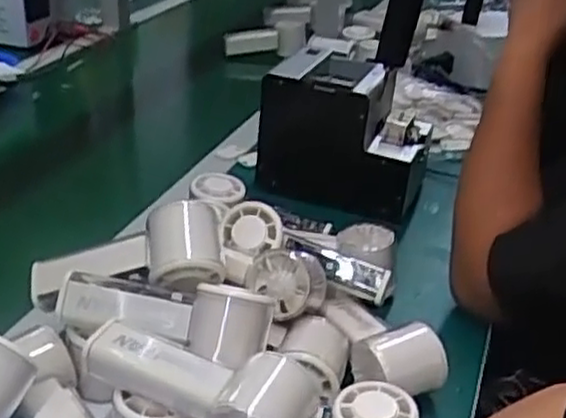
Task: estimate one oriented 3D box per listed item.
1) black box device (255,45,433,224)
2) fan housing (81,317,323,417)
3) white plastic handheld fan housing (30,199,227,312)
[{"bbox_3d":[0.080,-0.091,0.875,0.180,0.140,0.140,16,31,20],"label":"black box device"},{"bbox_3d":[-0.059,0.122,0.482,0.150,0.061,0.057,12,30,13],"label":"fan housing"},{"bbox_3d":[-0.123,0.040,0.568,0.158,0.057,0.062,-13,27,11],"label":"white plastic handheld fan housing"}]

